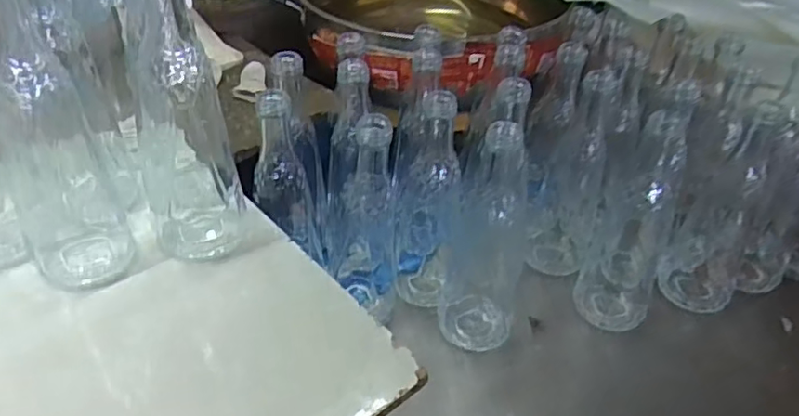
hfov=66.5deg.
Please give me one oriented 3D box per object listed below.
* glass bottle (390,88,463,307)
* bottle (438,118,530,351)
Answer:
[{"bbox_3d":[0.025,-0.007,0.549,0.062,0.199,0.065,16,42,9],"label":"glass bottle"},{"bbox_3d":[0.080,0.026,0.514,0.067,0.206,0.081,14,42,7],"label":"bottle"}]

